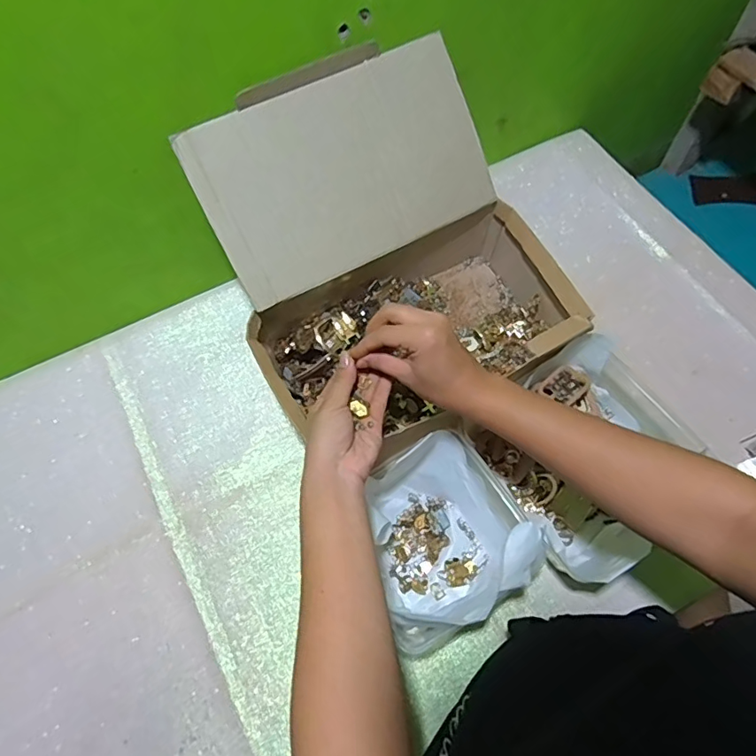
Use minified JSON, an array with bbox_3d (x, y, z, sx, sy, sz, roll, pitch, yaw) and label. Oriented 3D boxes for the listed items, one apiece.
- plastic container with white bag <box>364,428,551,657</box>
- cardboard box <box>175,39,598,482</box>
[{"bbox_3d":[0.057,0.155,0.498,0.154,0.084,0.159,-31,66,-12],"label":"plastic container with white bag"},{"bbox_3d":[0.009,-0.127,0.553,0.326,0.227,0.338,-27,66,-10],"label":"cardboard box"}]

